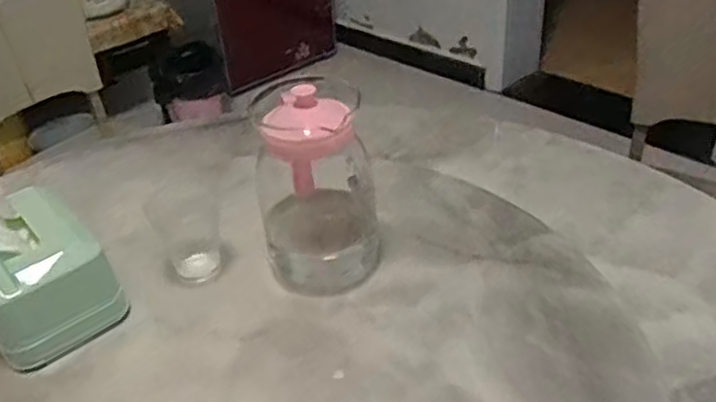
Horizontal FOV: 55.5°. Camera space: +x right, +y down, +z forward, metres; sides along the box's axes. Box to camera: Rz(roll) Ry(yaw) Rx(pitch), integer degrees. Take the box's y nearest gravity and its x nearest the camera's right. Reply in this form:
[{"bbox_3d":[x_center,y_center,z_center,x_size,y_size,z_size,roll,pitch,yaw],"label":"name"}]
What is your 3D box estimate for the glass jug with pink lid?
[{"bbox_3d":[-0.042,-0.019,0.703,0.116,0.202,0.123,-6,36,-2],"label":"glass jug with pink lid"}]

